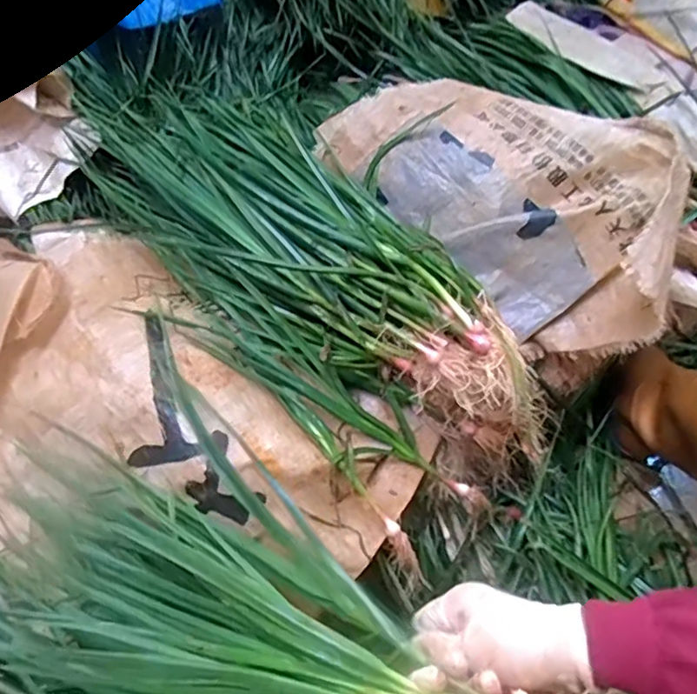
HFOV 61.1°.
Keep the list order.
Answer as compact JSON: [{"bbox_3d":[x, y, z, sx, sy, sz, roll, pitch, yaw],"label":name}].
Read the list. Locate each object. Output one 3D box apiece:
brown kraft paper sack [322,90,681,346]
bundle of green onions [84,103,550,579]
[{"bbox_3d":[0.186,-0.180,0.707,0.208,0.150,0.452,-38,62,-25],"label":"brown kraft paper sack"},{"bbox_3d":[-0.046,-0.094,0.683,0.665,0.122,0.293,43,63,11],"label":"bundle of green onions"}]

